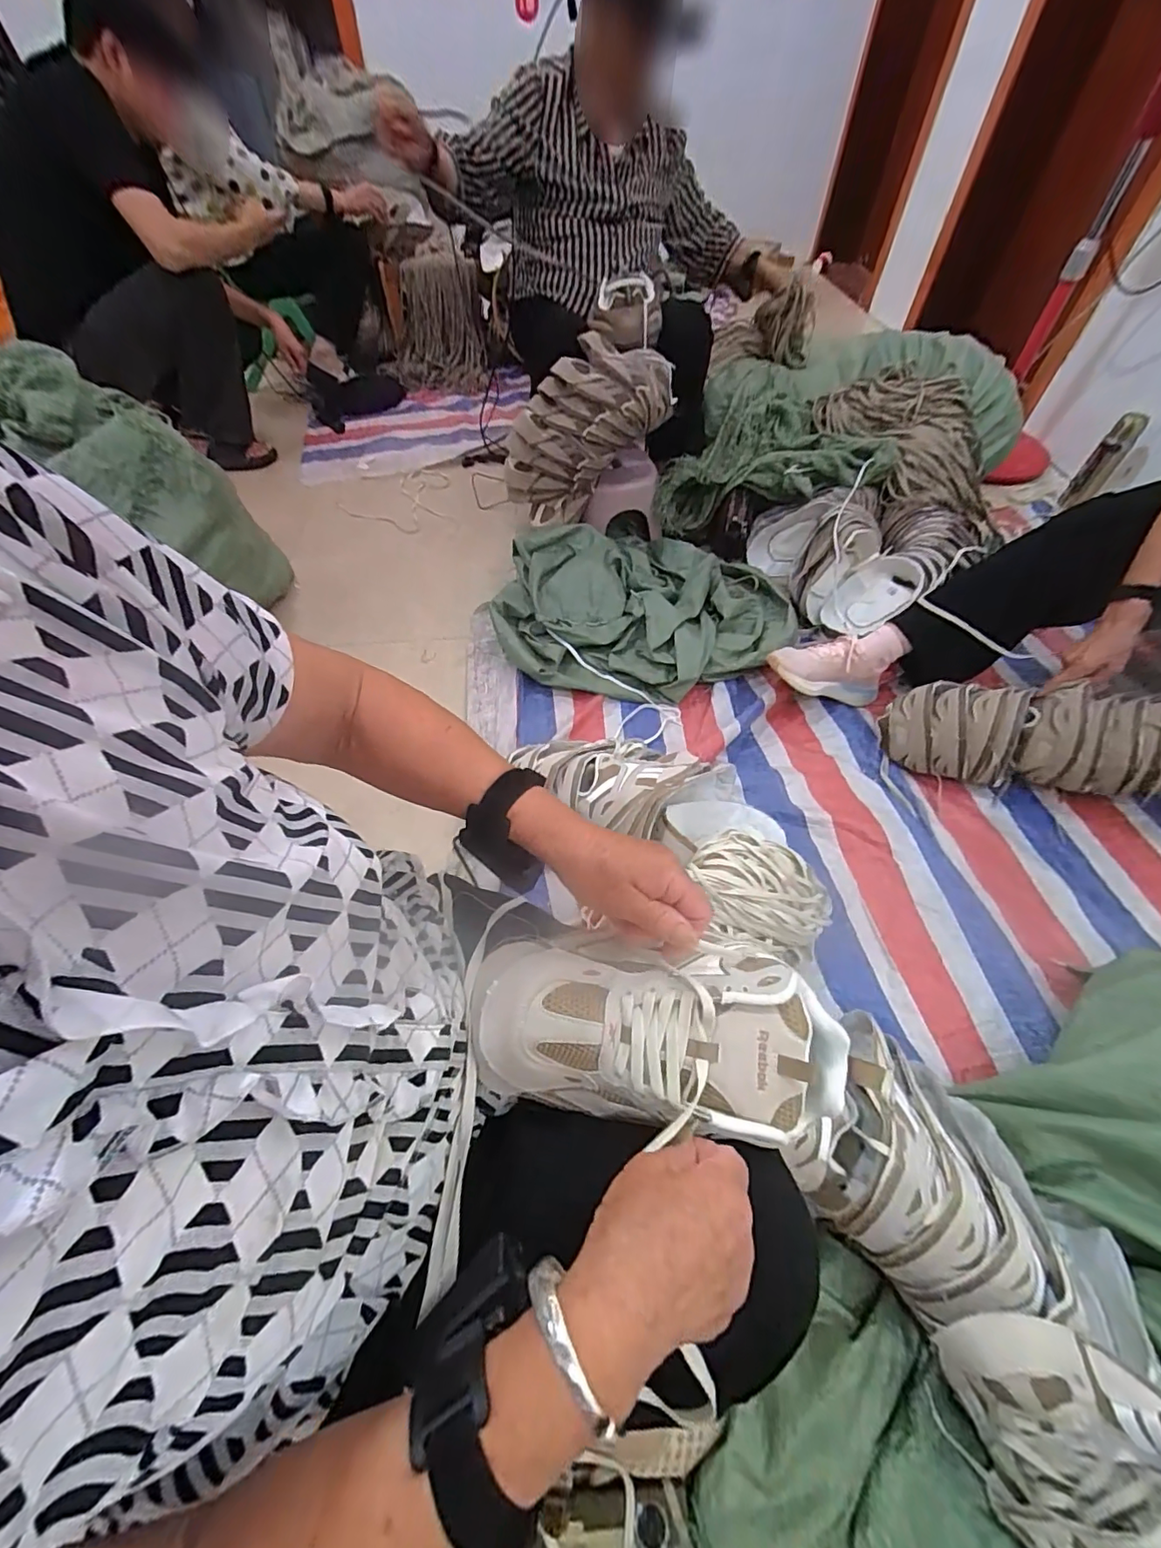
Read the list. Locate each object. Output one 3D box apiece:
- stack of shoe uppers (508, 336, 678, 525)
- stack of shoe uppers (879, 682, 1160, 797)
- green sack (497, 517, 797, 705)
[{"bbox_3d":[0.006,-0.724,1.189,0.353,0.354,0.130,0,55,1],"label":"stack of shoe uppers"},{"bbox_3d":[0.793,-0.053,0.917,0.470,0.188,0.140,11,56,9],"label":"stack of shoe uppers"},{"bbox_3d":[0.145,-0.397,1.204,0.644,0.118,0.514,8,55,7],"label":"green sack"}]

